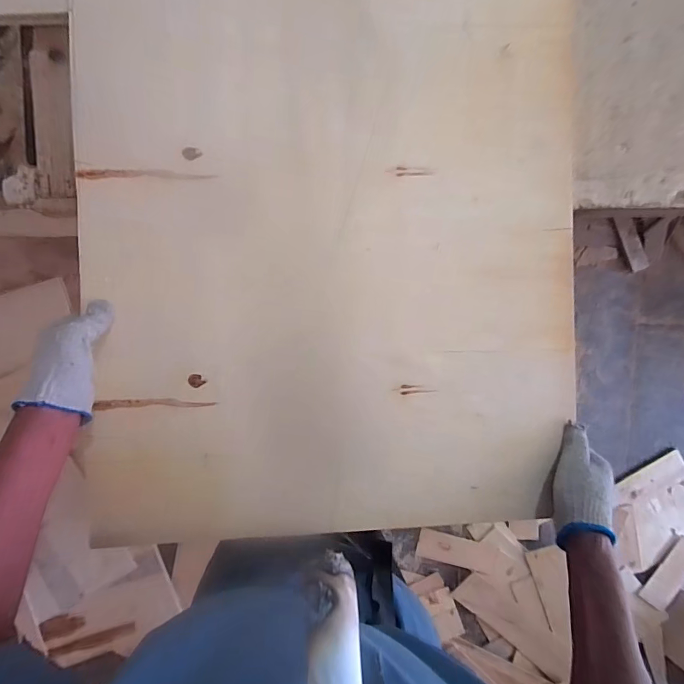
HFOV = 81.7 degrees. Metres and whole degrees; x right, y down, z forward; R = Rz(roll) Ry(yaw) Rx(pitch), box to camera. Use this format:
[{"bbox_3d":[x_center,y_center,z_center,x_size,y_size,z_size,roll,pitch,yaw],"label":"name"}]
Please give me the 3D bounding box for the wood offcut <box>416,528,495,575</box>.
[{"bbox_3d":[0.404,0.743,1.404,0.261,0.021,0.101,13,90,10],"label":"wood offcut"}]

